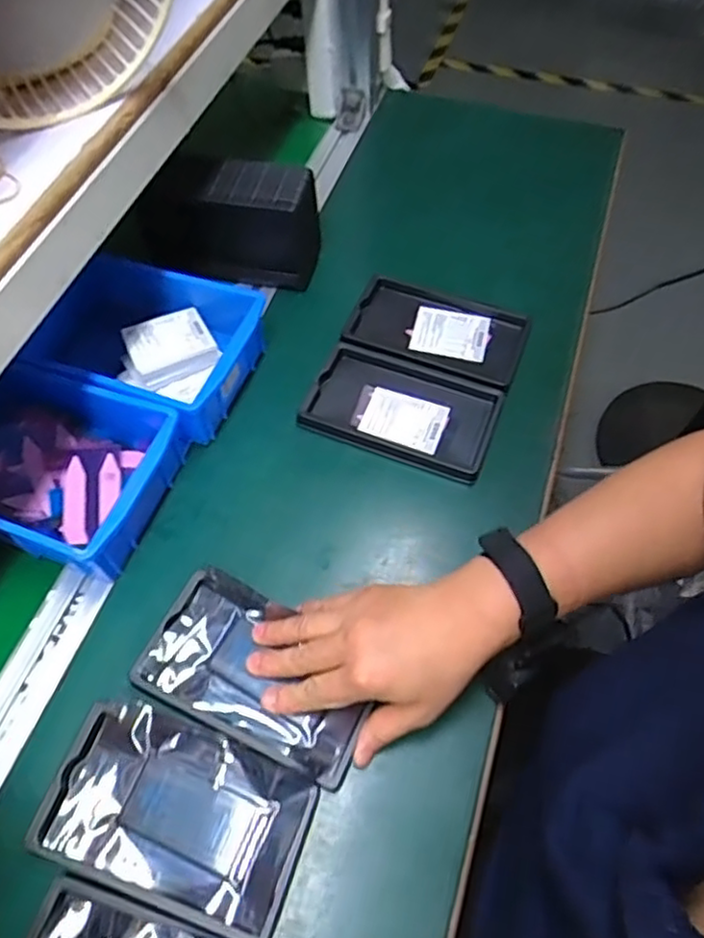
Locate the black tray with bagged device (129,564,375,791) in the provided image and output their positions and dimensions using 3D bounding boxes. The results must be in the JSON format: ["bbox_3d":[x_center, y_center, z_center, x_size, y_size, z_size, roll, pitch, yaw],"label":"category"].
[{"bbox_3d":[-0.063,0.138,0.460,0.156,0.016,0.092,23,60,13],"label":"black tray with bagged device"}]

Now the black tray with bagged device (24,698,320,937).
[{"bbox_3d":[-0.109,0.214,0.418,0.158,0.012,0.097,16,60,10],"label":"black tray with bagged device"}]

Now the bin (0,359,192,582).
[{"bbox_3d":[-0.221,0.003,0.516,0.153,0.064,0.134,15,60,10],"label":"bin"}]

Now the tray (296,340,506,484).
[{"bbox_3d":[0.043,-0.051,0.589,0.160,0.019,0.101,19,61,12],"label":"tray"}]

